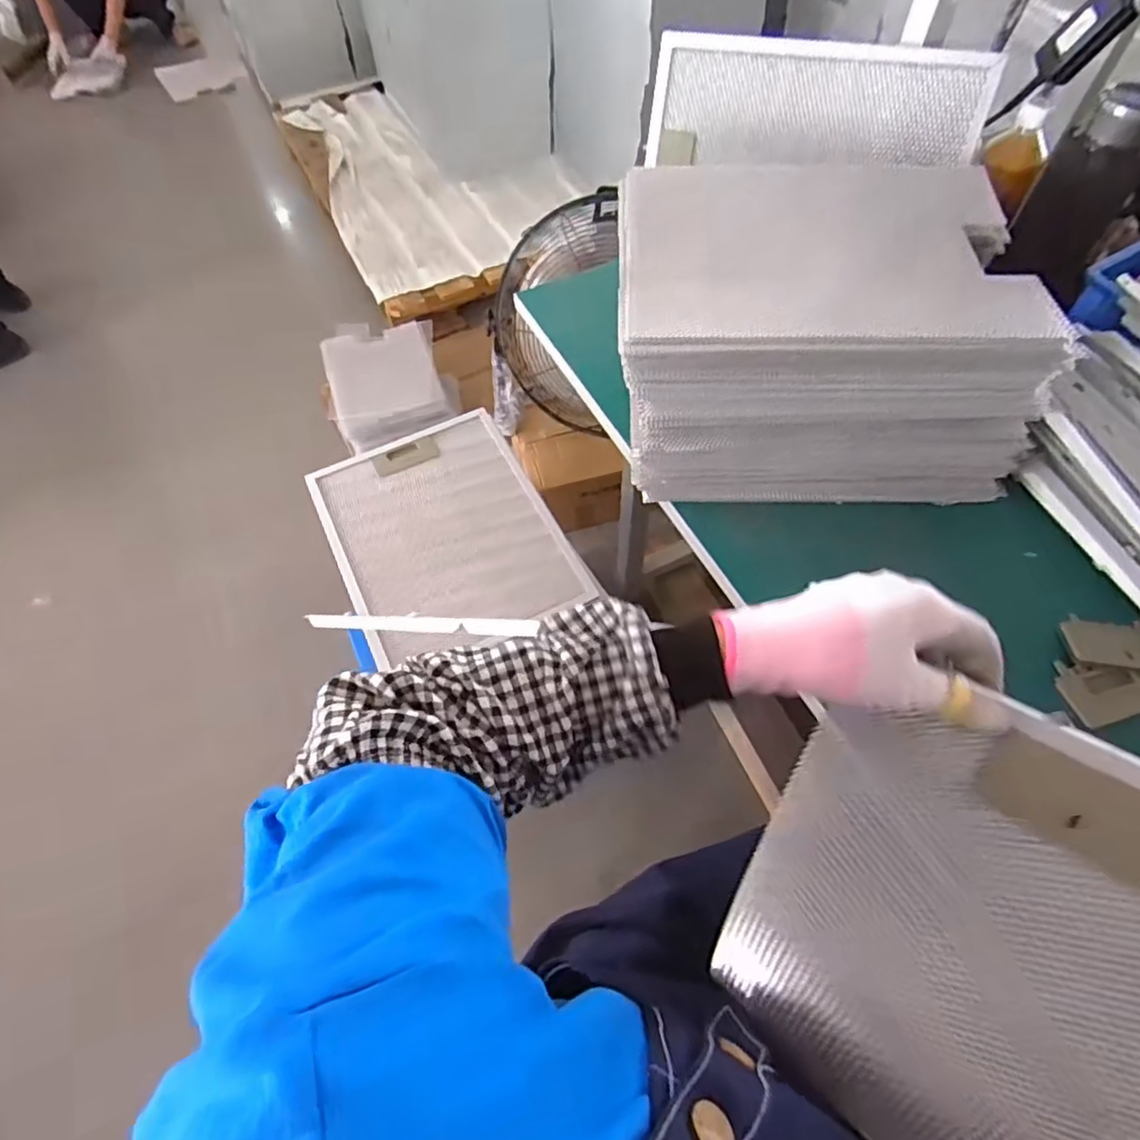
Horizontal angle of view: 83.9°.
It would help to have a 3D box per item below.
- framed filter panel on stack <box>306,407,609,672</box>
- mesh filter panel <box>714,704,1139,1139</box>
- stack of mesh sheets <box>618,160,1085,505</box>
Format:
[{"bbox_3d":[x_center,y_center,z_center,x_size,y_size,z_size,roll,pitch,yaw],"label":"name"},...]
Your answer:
[{"bbox_3d":[-0.157,-0.052,0.792,0.262,0.014,0.330,-25,61,-13],"label":"framed filter panel on stack"},{"bbox_3d":[0.232,0.236,0.363,0.259,0.318,0.022,29,27,35],"label":"mesh filter panel"},{"bbox_3d":[0.223,-0.227,0.593,0.355,0.218,0.249,2,59,3],"label":"stack of mesh sheets"}]

